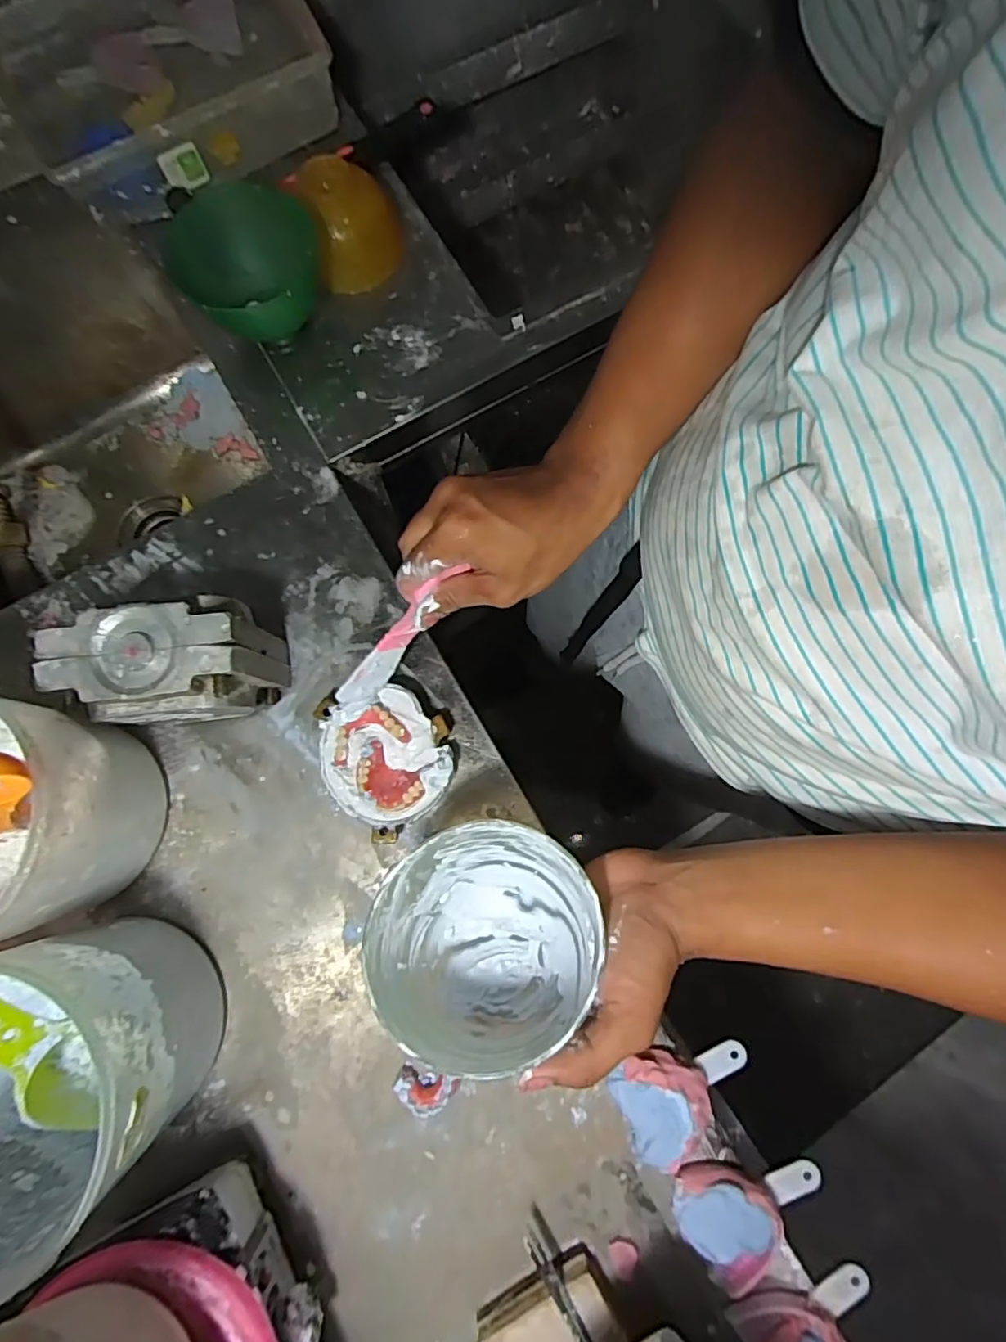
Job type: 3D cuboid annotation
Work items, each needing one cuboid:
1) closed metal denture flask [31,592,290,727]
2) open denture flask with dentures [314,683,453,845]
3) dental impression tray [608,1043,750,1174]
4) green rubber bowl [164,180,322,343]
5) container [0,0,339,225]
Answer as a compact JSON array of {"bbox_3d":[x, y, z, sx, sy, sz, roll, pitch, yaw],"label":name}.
[{"bbox_3d":[-0.233,0.003,0.439,0.127,0.115,0.080,-12,79,-2],"label":"closed metal denture flask"},{"bbox_3d":[-0.095,0.064,0.470,0.096,0.037,0.111,-42,82,-8],"label":"open denture flask with dentures"},{"bbox_3d":[0.132,0.303,0.426,0.099,0.032,0.073,-19,79,-4],"label":"dental impression tray"},{"bbox_3d":[-0.209,-0.329,0.516,0.128,0.087,0.113,-25,80,-5],"label":"green rubber bowl"},{"bbox_3d":[-0.311,-0.557,0.560,0.277,0.063,0.186,-30,80,-6],"label":"container"}]

